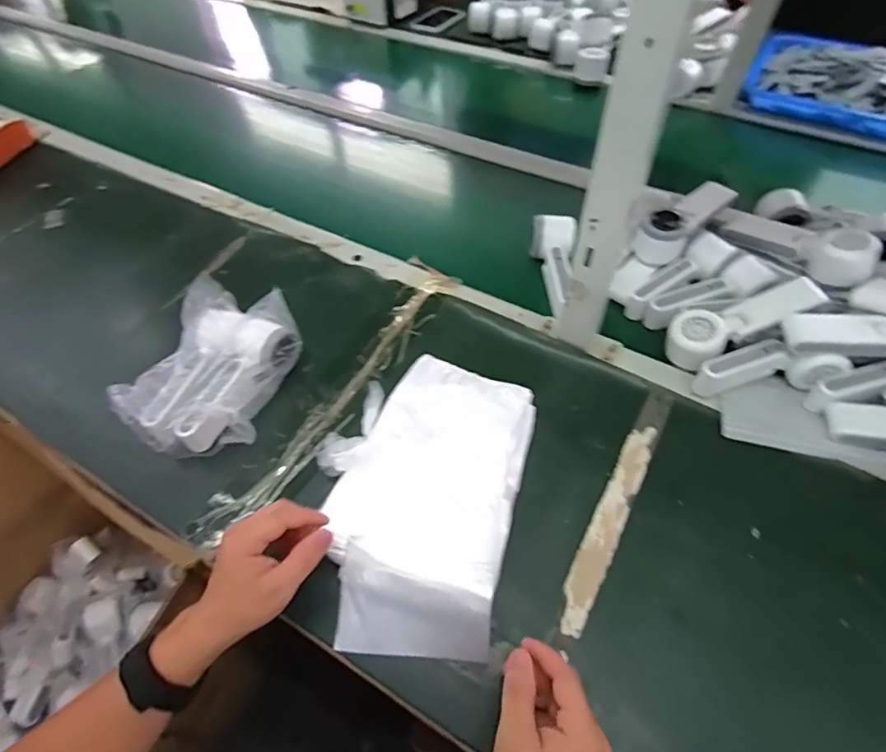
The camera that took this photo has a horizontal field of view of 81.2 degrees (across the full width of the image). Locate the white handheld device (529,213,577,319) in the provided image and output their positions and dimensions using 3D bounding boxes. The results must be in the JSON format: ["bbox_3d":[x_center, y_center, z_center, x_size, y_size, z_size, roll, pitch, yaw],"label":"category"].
[{"bbox_3d":[0.152,-0.155,0.694,0.054,0.057,0.136,-5,81,-2],"label":"white handheld device"}]

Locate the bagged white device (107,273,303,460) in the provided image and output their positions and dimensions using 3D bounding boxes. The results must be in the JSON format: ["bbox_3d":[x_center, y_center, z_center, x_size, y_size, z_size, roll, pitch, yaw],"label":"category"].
[{"bbox_3d":[-0.264,-0.008,0.575,0.162,0.083,0.181,11,55,10],"label":"bagged white device"}]

